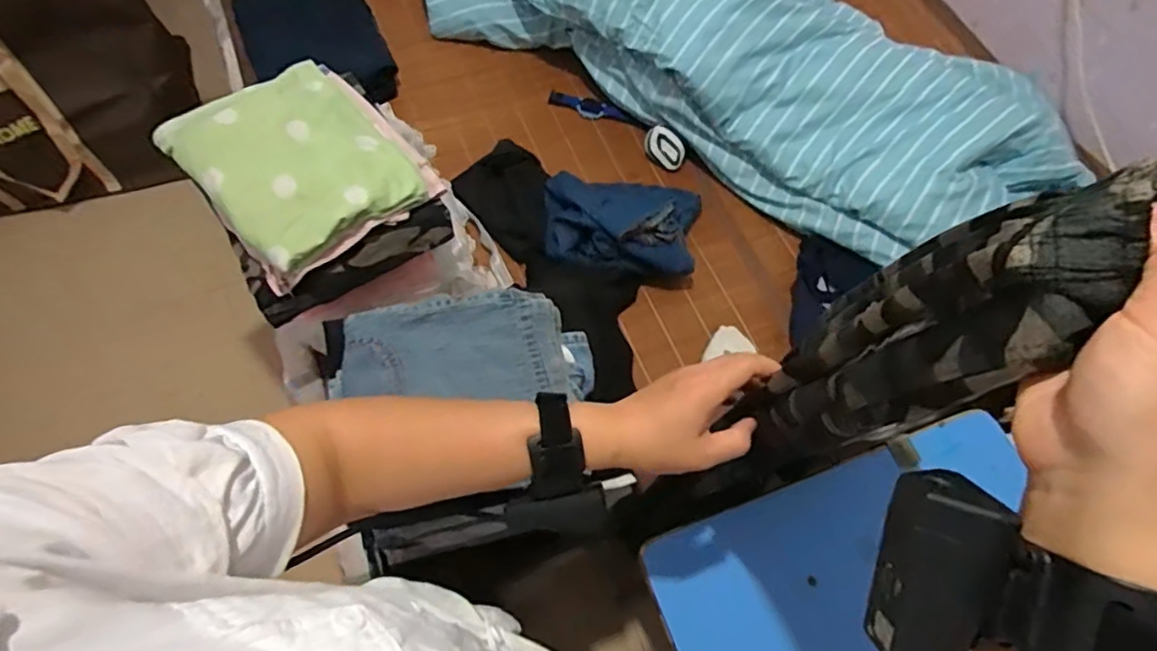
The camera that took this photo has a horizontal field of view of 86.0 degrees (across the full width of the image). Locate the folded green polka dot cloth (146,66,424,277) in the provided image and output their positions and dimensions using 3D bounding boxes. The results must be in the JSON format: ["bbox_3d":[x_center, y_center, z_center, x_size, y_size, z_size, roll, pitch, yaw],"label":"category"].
[{"bbox_3d":[-0.371,-0.222,0.805,0.286,0.044,0.225,43,70,15],"label":"folded green polka dot cloth"}]

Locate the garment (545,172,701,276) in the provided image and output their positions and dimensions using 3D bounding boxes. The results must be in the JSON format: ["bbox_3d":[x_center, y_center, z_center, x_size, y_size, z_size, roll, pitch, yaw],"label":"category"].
[{"bbox_3d":[0.083,-0.186,1.068,0.278,0.114,0.205,0,66,-3],"label":"garment"}]

